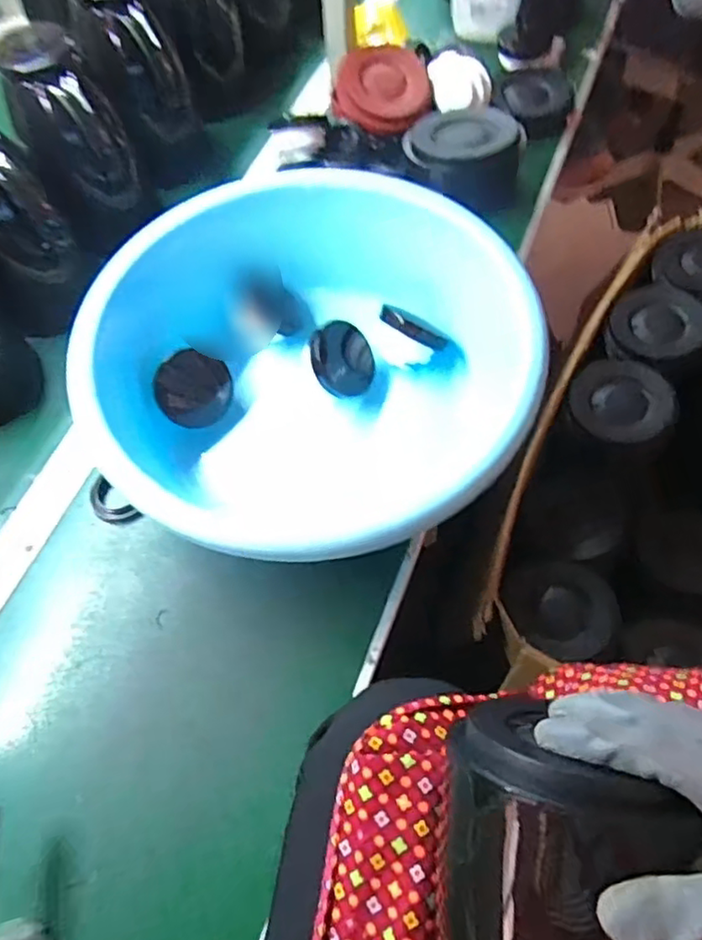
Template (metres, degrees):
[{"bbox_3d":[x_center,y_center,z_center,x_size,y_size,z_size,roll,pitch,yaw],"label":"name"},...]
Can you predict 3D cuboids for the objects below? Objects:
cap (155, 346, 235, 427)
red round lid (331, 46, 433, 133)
[{"bbox_3d":[-0.155,-0.080,0.621,0.075,0.005,0.079,13,65,-31],"label":"cap"},{"bbox_3d":[0.041,-0.475,0.792,0.120,0.020,0.098,-12,95,-4],"label":"red round lid"}]

